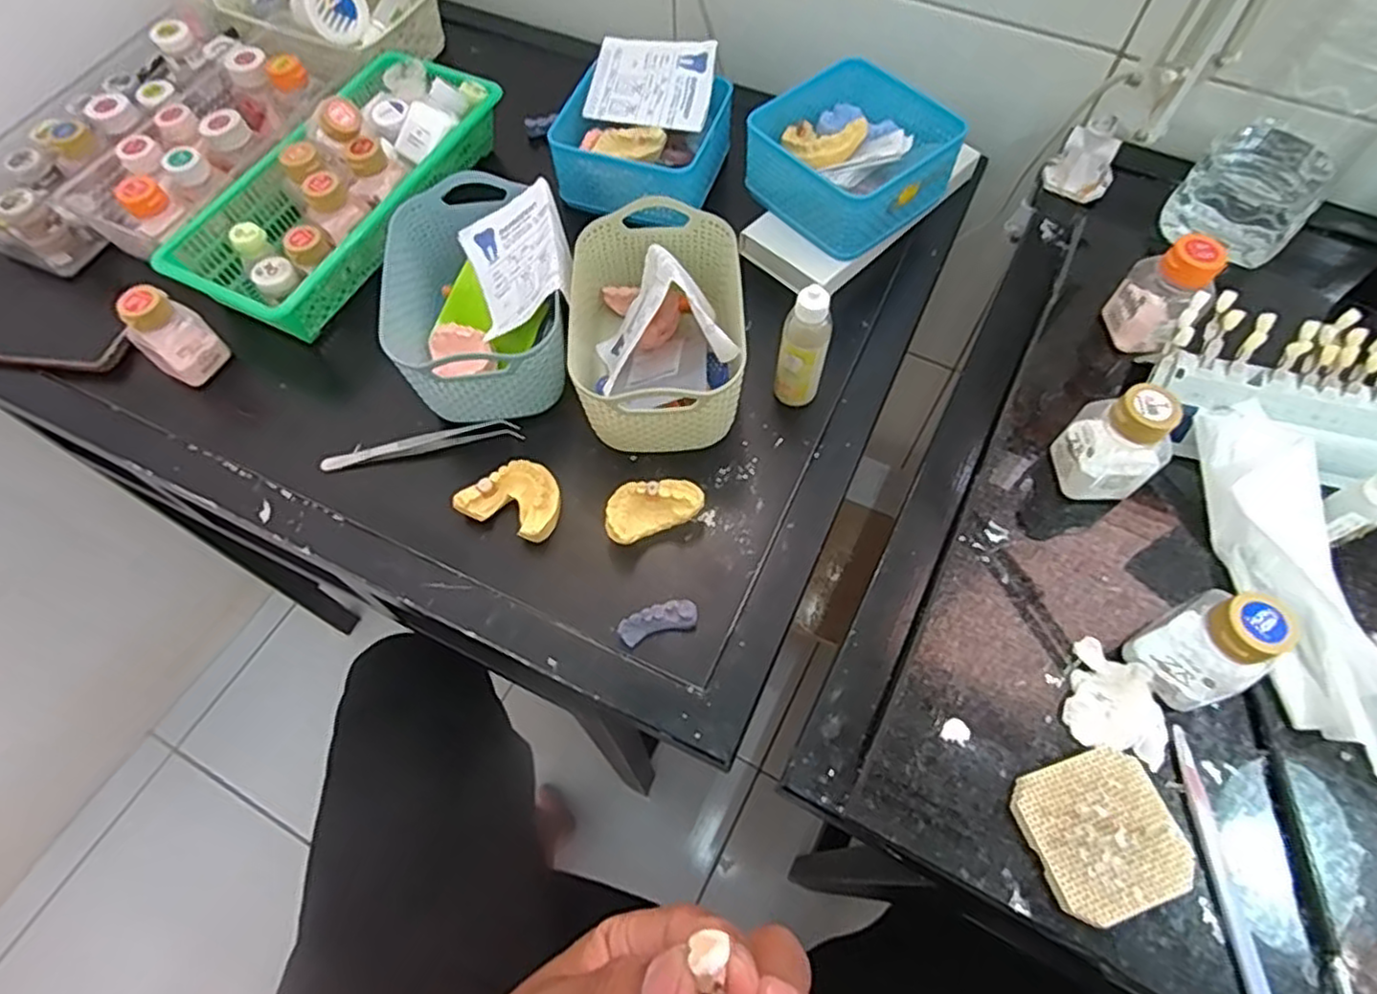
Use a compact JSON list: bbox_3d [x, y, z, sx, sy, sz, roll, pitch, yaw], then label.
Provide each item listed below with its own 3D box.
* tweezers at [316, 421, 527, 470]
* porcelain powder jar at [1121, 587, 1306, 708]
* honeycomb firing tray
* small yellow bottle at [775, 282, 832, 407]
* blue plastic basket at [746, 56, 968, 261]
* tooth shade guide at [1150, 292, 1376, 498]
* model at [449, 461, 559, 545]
[{"bbox_3d":[-0.197,-0.040,0.521,0.143,0.011,0.016,-10,63,-5],"label":"tweezers"},{"bbox_3d":[0.253,0.074,0.342,0.042,0.075,0.045,-1,63,2],"label":"porcelain powder jar"},{"bbox_3d":[0.194,0.158,0.332,0.064,0.015,0.067,-18,64,-7],"label":"honeycomb firing tray"},{"bbox_3d":[0.081,-0.102,0.493,0.032,0.100,0.024,15,64,8],"label":"small yellow bottle"},{"bbox_3d":[0.135,-0.281,0.576,0.148,0.056,0.139,-36,67,-15],"label":"blue plastic basket"},{"bbox_3d":[0.360,-0.048,0.404,0.172,0.078,0.072,12,64,8],"label":"tooth shade guide"},{"bbox_3d":[-0.120,0.001,0.493,0.067,0.029,0.049,21,65,10],"label":"model"}]

